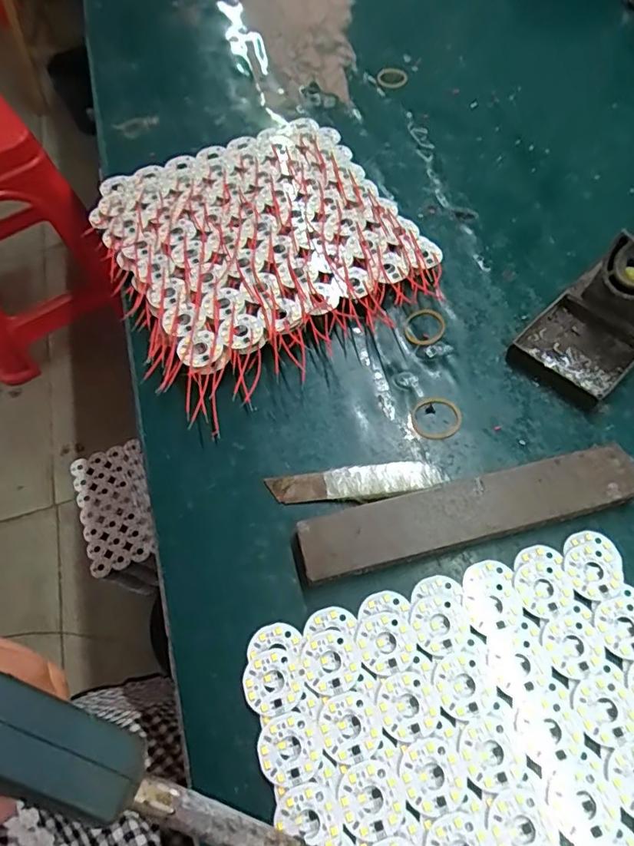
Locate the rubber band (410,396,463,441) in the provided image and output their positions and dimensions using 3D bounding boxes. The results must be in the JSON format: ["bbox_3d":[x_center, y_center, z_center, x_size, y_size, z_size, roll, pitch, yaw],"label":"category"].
[{"bbox_3d":[0.080,-0.004,0.353,0.033,0.004,0.032,-16,62,-8],"label":"rubber band"}]

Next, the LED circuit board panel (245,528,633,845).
[{"bbox_3d":[0.093,0.180,0.244,0.211,0.008,0.221,-14,61,-7],"label":"LED circuit board panel"}]

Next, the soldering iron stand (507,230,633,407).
[{"bbox_3d":[0.208,-0.087,0.360,0.145,0.069,0.069,-40,68,-19],"label":"soldering iron stand"}]

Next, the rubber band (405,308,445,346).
[{"bbox_3d":[0.080,-0.072,0.392,0.027,0.004,0.038,24,64,14],"label":"rubber band"}]

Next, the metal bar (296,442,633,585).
[{"bbox_3d":[0.088,0.052,0.311,0.198,0.017,0.037,-13,61,-7],"label":"metal bar"}]

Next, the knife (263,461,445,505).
[{"bbox_3d":[0.022,0.037,0.327,0.103,0.012,0.021,-2,61,-1],"label":"knife"}]

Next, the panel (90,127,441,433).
[{"bbox_3d":[-0.048,-0.148,0.431,0.229,0.020,0.266,-25,63,-13],"label":"panel"}]

